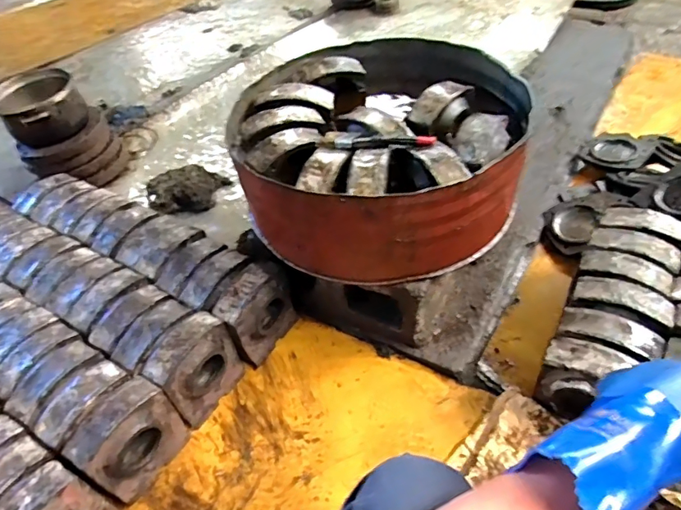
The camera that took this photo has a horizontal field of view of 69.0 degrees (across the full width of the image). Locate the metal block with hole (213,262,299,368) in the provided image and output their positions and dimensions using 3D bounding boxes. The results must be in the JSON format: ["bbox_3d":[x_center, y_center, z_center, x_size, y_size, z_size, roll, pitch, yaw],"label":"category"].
[{"bbox_3d":[-0.166,0.115,0.988,0.085,0.169,0.144,30,58,29],"label":"metal block with hole"}]

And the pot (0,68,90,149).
[{"bbox_3d":[-0.781,-0.378,1.277,0.212,0.125,0.189,22,52,26],"label":"pot"}]

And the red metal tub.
[{"bbox_3d":[0.072,-0.212,0.967,0.511,0.183,0.505,-4,45,4],"label":"red metal tub"}]

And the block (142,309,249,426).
[{"bbox_3d":[-0.265,0.206,0.911,0.083,0.159,0.149,22,54,24],"label":"block"}]

